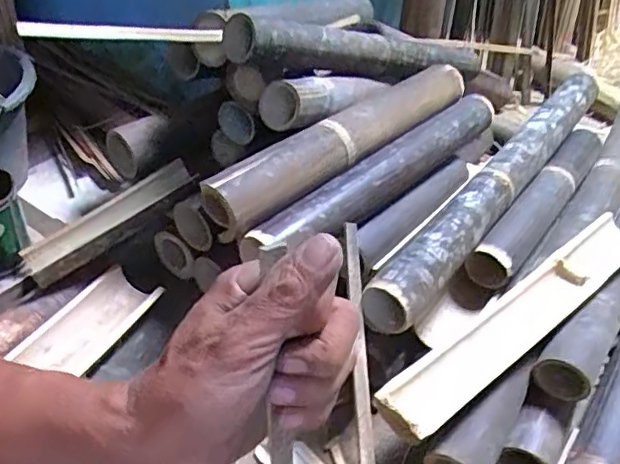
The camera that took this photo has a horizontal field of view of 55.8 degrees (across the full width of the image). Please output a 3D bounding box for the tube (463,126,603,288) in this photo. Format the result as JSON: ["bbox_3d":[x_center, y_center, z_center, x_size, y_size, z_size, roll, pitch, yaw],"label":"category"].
[{"bbox_3d":[0.353,-0.053,0.872,0.059,0.053,0.439,29,46,27],"label":"tube"}]

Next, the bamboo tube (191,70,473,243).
[{"bbox_3d":[0.062,-0.121,0.744,0.062,0.058,0.485,33,48,31],"label":"bamboo tube"}]

